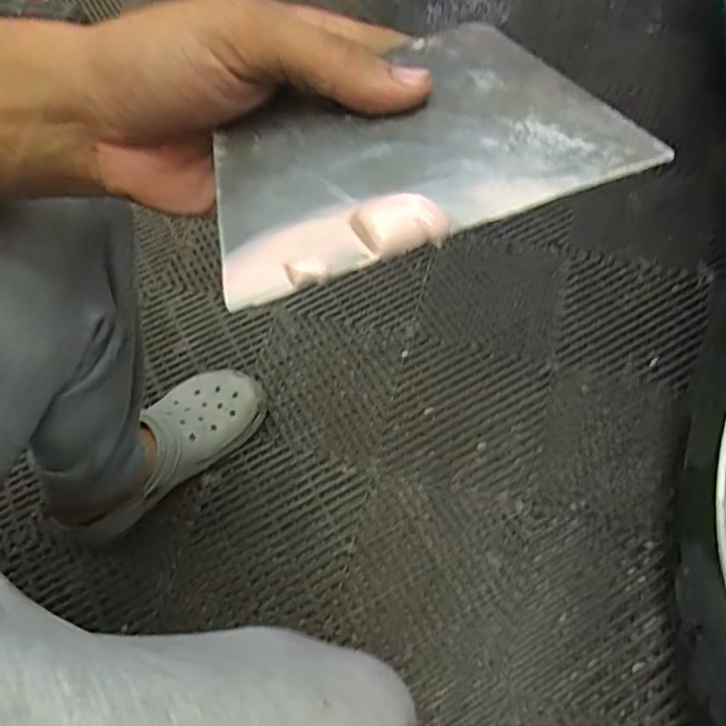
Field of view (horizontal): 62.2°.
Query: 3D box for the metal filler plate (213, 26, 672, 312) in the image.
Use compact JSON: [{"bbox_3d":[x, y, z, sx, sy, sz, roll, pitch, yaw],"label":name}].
[{"bbox_3d":[0.014,-0.075,0.207,0.140,0.008,0.090,-20,58,-7],"label":"metal filler plate"}]

